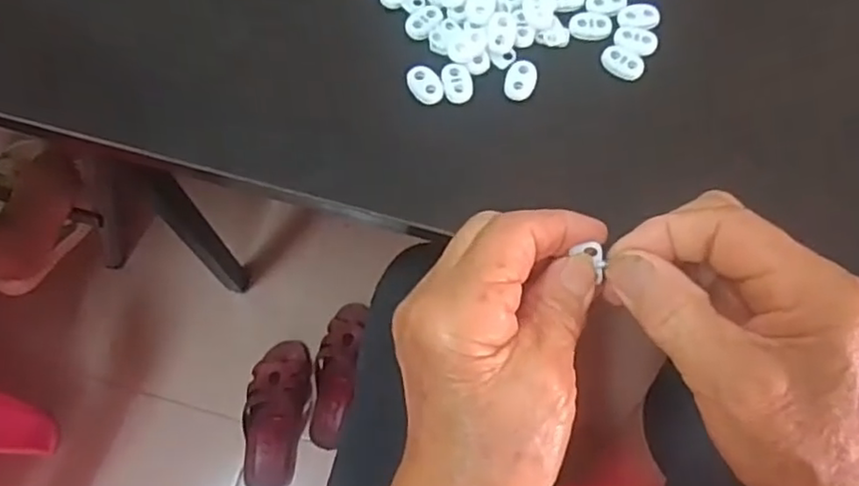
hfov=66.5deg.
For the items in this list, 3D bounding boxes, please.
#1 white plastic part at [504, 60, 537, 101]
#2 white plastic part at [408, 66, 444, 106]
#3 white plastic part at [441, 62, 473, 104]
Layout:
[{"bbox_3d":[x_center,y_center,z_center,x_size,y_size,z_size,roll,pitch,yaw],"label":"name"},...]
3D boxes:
[{"bbox_3d":[0.048,-0.085,0.340,0.015,0.004,0.022,16,71,7],"label":"white plastic part"},{"bbox_3d":[-0.002,-0.083,0.338,0.015,0.004,0.023,-33,73,-11],"label":"white plastic part"},{"bbox_3d":[0.014,-0.083,0.340,0.015,0.005,0.021,-12,70,-3],"label":"white plastic part"}]

